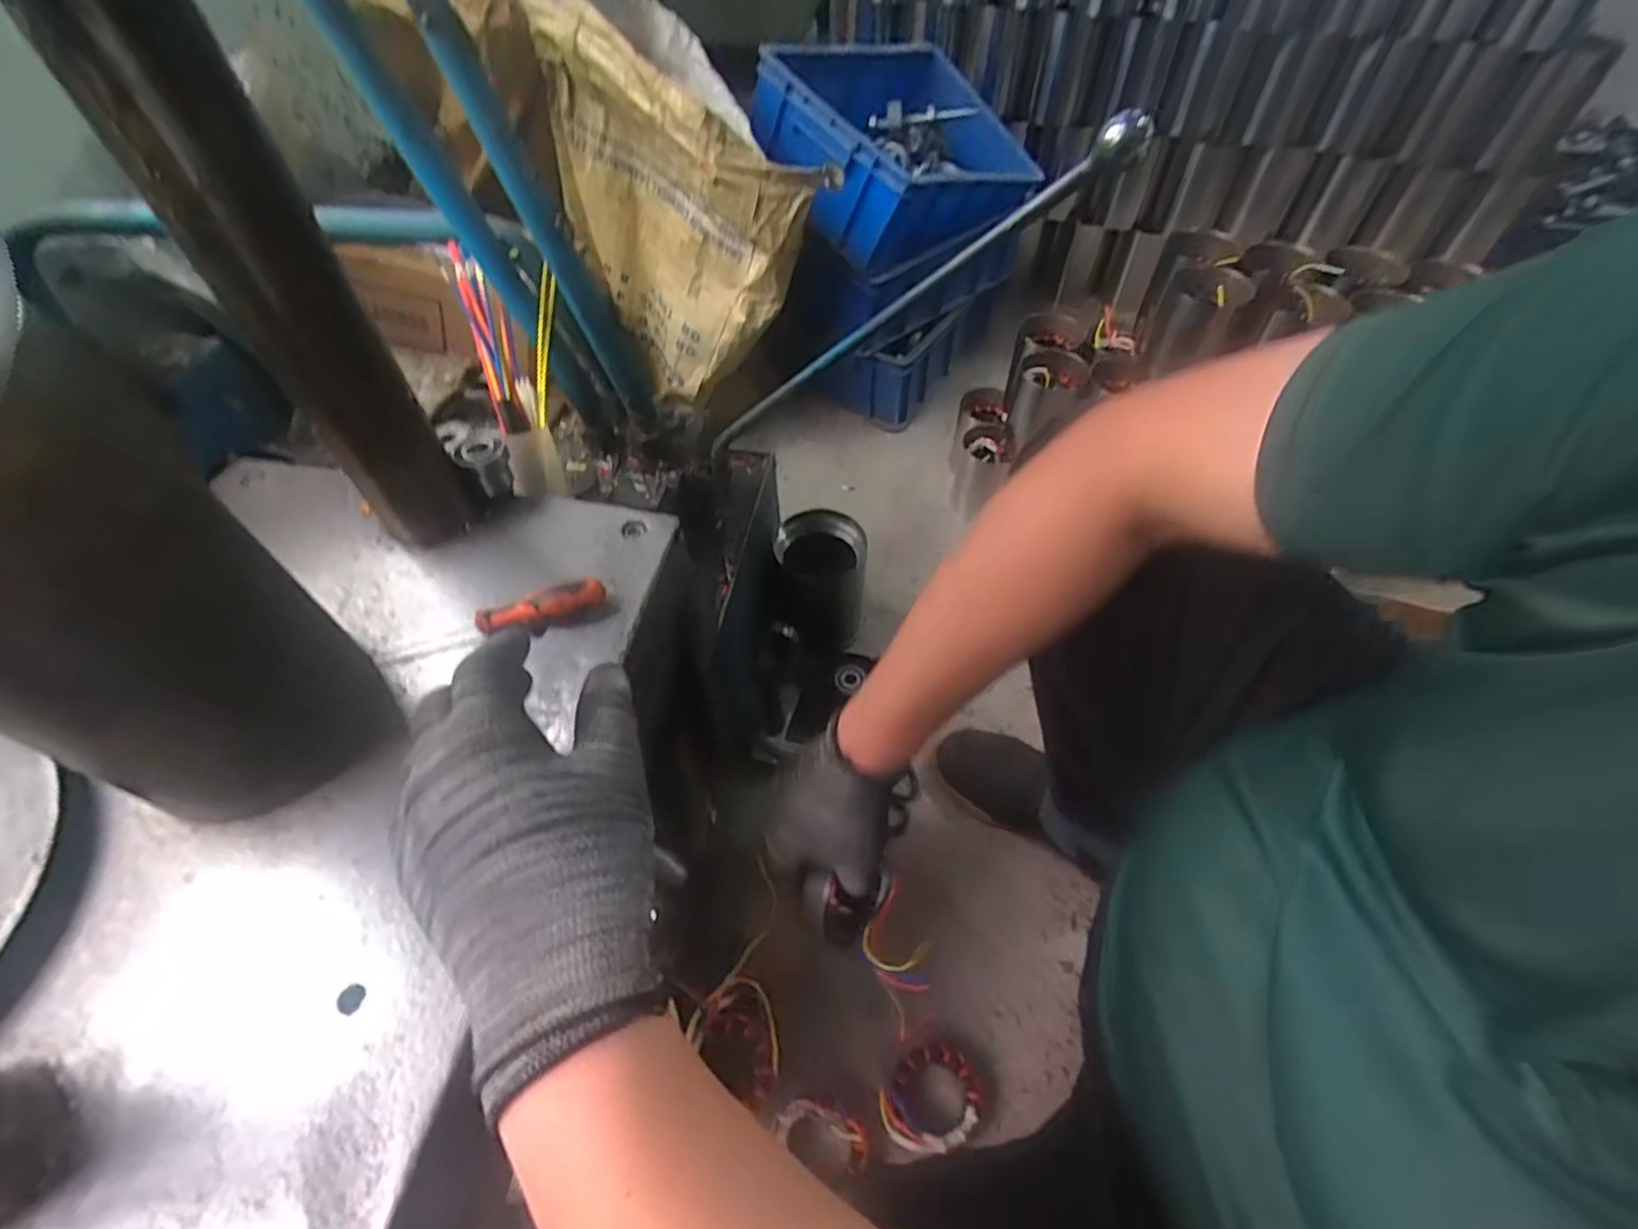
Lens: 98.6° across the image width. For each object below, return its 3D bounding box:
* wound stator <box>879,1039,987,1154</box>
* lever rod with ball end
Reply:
[{"bbox_3d":[0.108,0.456,0.673,0.101,0.037,0.090,-5,54,-2],"label":"wound stator"},{"bbox_3d":[0.037,-0.211,0.525,0.026,0.417,0.025,41,53,-25],"label":"lever rod with ball end"}]

